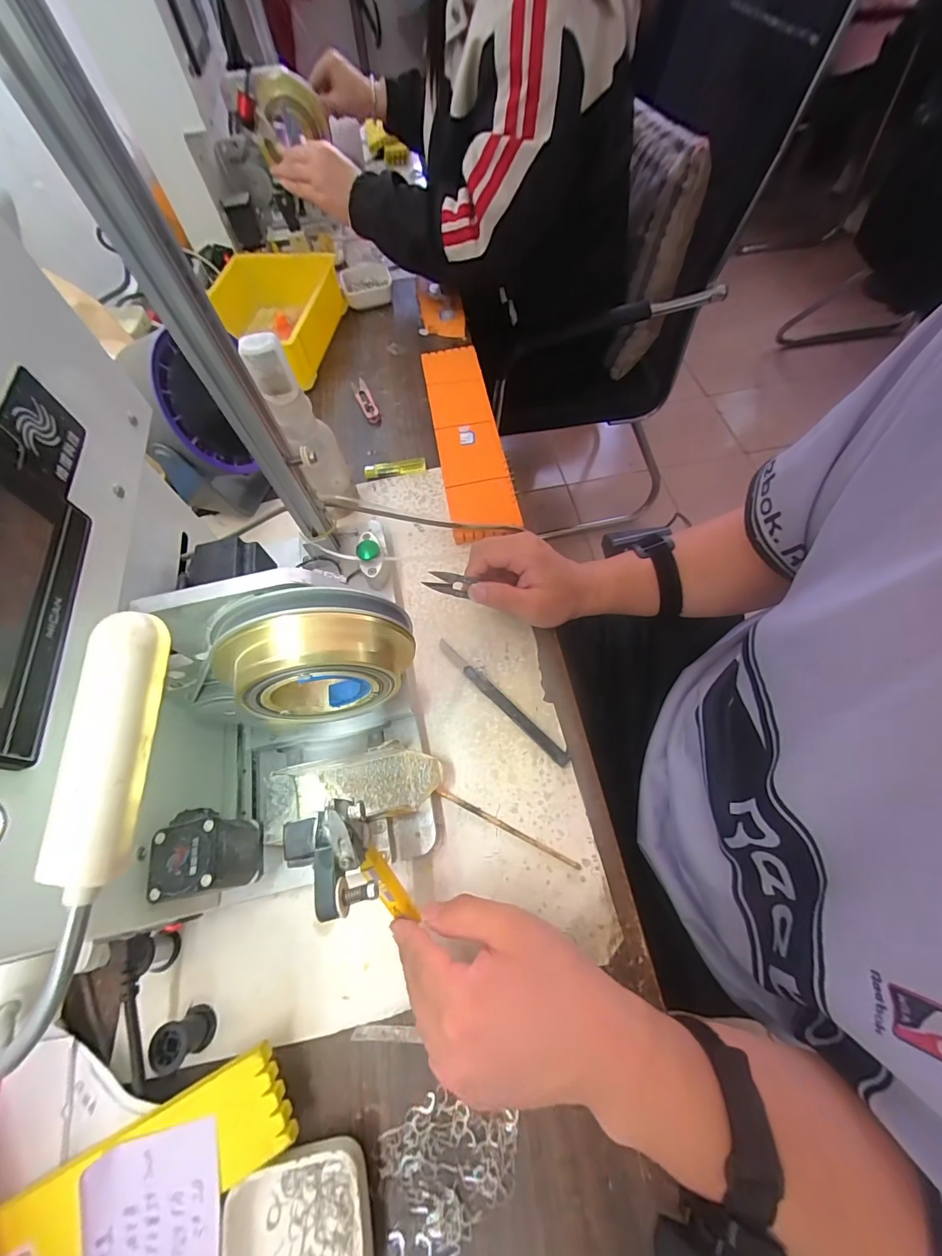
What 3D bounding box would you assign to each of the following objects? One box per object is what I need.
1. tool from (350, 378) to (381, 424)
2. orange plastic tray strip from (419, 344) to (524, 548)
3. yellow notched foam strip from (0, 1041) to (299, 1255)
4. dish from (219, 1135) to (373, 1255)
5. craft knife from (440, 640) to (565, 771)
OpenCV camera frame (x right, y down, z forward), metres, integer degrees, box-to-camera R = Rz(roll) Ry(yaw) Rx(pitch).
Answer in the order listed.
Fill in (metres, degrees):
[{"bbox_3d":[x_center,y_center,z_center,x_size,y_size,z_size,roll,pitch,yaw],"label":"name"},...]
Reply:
[{"bbox_3d":[-0.151,-0.326,0.613,0.021,0.008,0.095,-22,65,-8],"label":"tool"},{"bbox_3d":[-0.005,-0.252,0.557,0.079,0.034,0.331,-10,64,-2],"label":"orange plastic tray strip"},{"bbox_3d":[-0.273,0.374,0.247,0.342,0.012,0.059,-28,74,-8],"label":"yellow notched foam strip"},{"bbox_3d":[-0.102,0.367,0.256,0.088,0.032,0.086,-15,64,-4],"label":"dish"},{"bbox_3d":[0.027,0.067,0.409,0.164,0.008,0.014,41,73,20],"label":"craft knife"}]

